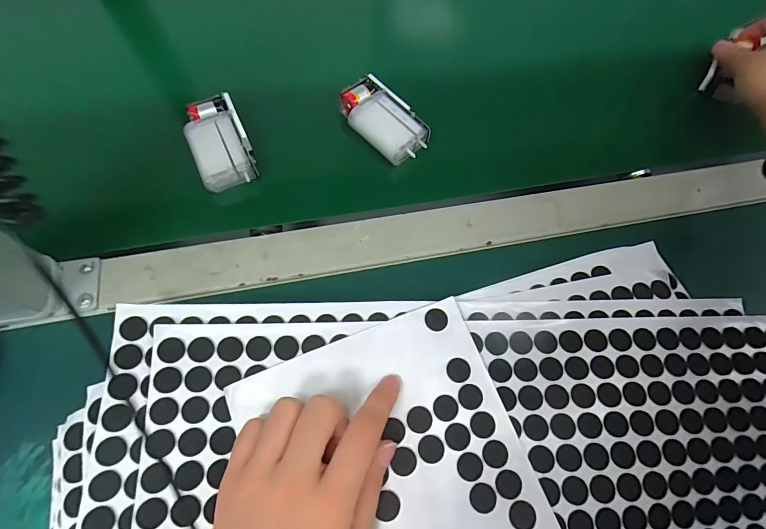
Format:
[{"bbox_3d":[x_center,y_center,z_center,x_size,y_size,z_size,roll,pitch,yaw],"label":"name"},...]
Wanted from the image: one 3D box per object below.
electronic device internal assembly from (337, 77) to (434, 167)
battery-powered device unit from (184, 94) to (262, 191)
[{"bbox_3d":[0.000,-0.121,0.334,0.045,0.022,0.077,-38,74,-15],"label":"electronic device internal assembly"},{"bbox_3d":[-0.130,-0.096,0.316,0.042,0.026,0.071,-25,71,-11],"label":"battery-powered device unit"}]

